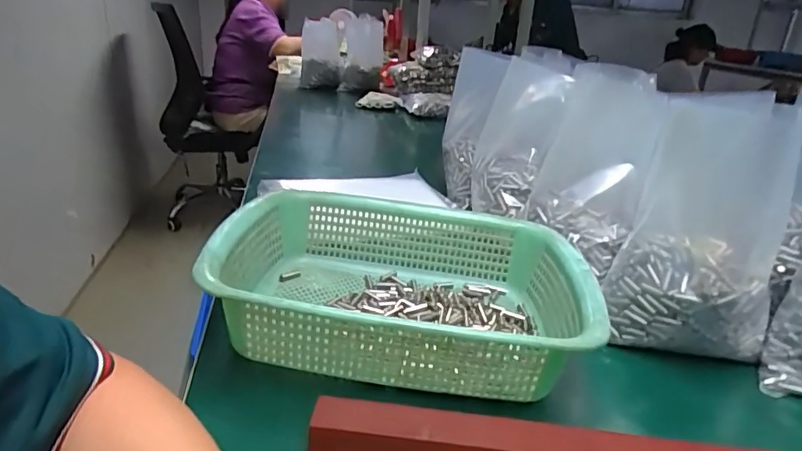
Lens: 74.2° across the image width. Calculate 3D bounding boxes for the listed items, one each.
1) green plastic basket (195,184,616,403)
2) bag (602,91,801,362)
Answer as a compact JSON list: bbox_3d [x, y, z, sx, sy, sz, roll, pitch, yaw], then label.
[{"bbox_3d":[0.005,0.049,0.452,0.286,0.087,0.219,5,23,3],"label":"green plastic basket"},{"bbox_3d":[0.262,0.003,0.459,0.125,0.203,0.101,19,27,32],"label":"bag"}]

